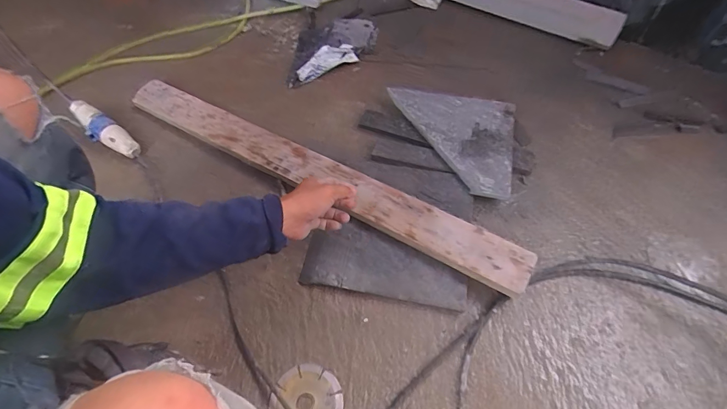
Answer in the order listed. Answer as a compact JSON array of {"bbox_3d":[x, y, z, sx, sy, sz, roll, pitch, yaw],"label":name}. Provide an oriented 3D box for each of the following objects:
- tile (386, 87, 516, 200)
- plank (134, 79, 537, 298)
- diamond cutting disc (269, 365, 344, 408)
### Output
[{"bbox_3d":[0.166,-0.133,0.747,0.252,0.021,0.226,11,61,9],"label":"tile"},{"bbox_3d":[-0.126,-0.074,0.736,0.896,0.024,0.081,26,64,19],"label":"plank"},{"bbox_3d":[-0.082,0.292,0.556,0.100,0.005,0.094,-1,60,2],"label":"diamond cutting disc"}]

